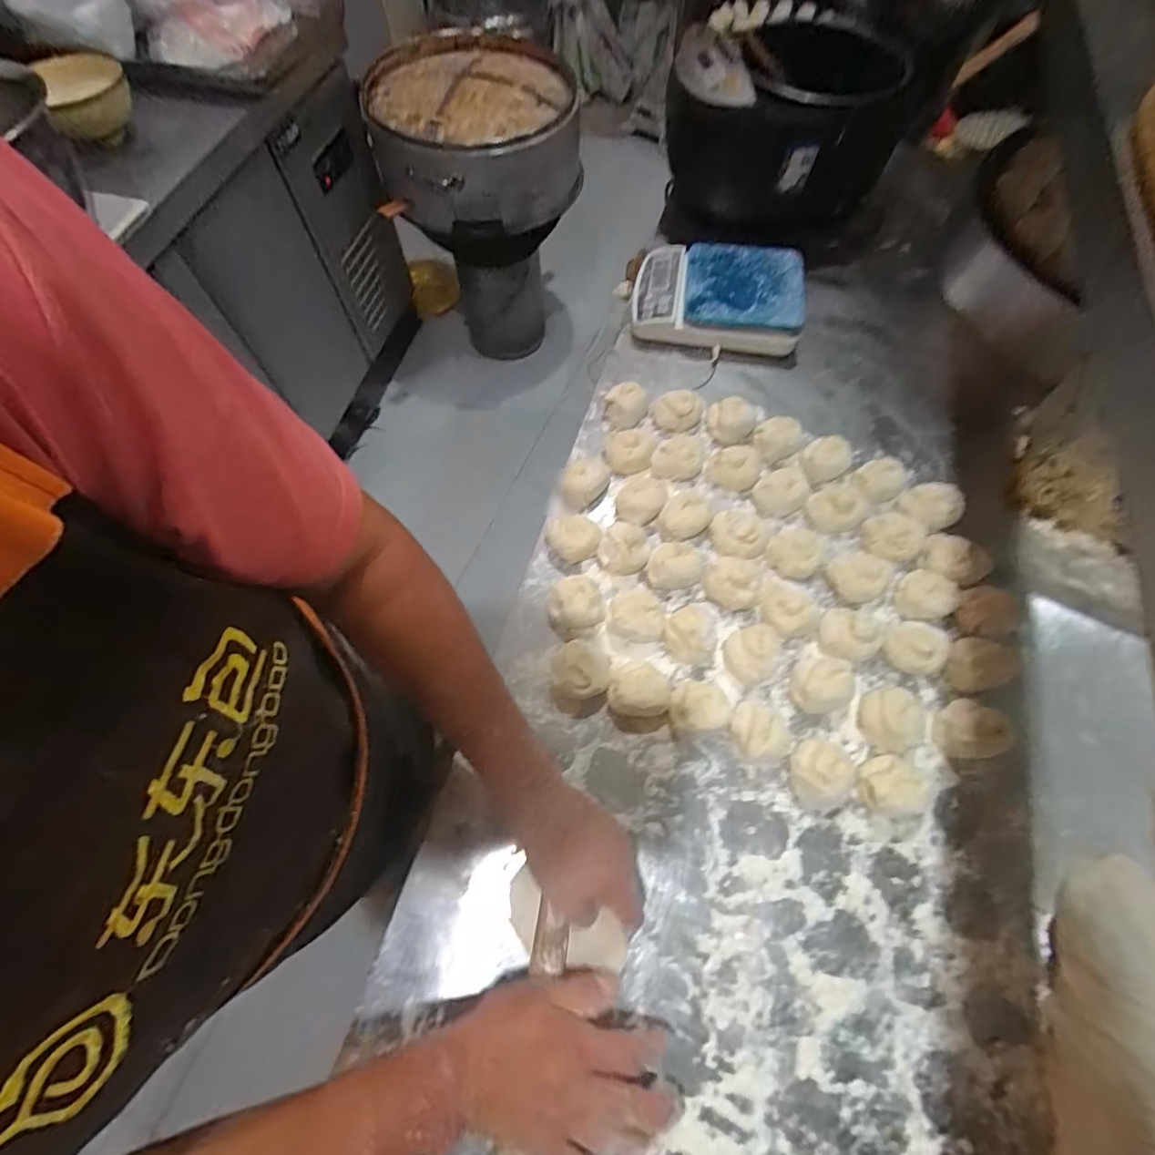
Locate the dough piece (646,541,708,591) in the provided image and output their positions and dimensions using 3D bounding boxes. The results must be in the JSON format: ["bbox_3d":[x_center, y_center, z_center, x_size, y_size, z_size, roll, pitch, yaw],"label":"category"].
[{"bbox_3d":[0.105,-0.014,0.545,0.060,0.030,0.049,6,65,3],"label":"dough piece"}]

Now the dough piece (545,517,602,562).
[{"bbox_3d":[-0.005,-0.043,0.556,0.059,0.036,0.048,-8,65,-3],"label":"dough piece"}]

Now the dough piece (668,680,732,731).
[{"bbox_3d":[0.115,0.120,0.486,0.056,0.030,0.047,8,66,4],"label":"dough piece"}]

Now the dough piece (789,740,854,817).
[{"bbox_3d":[0.217,0.176,0.457,0.051,0.034,0.058,-23,67,-10],"label":"dough piece"}]

